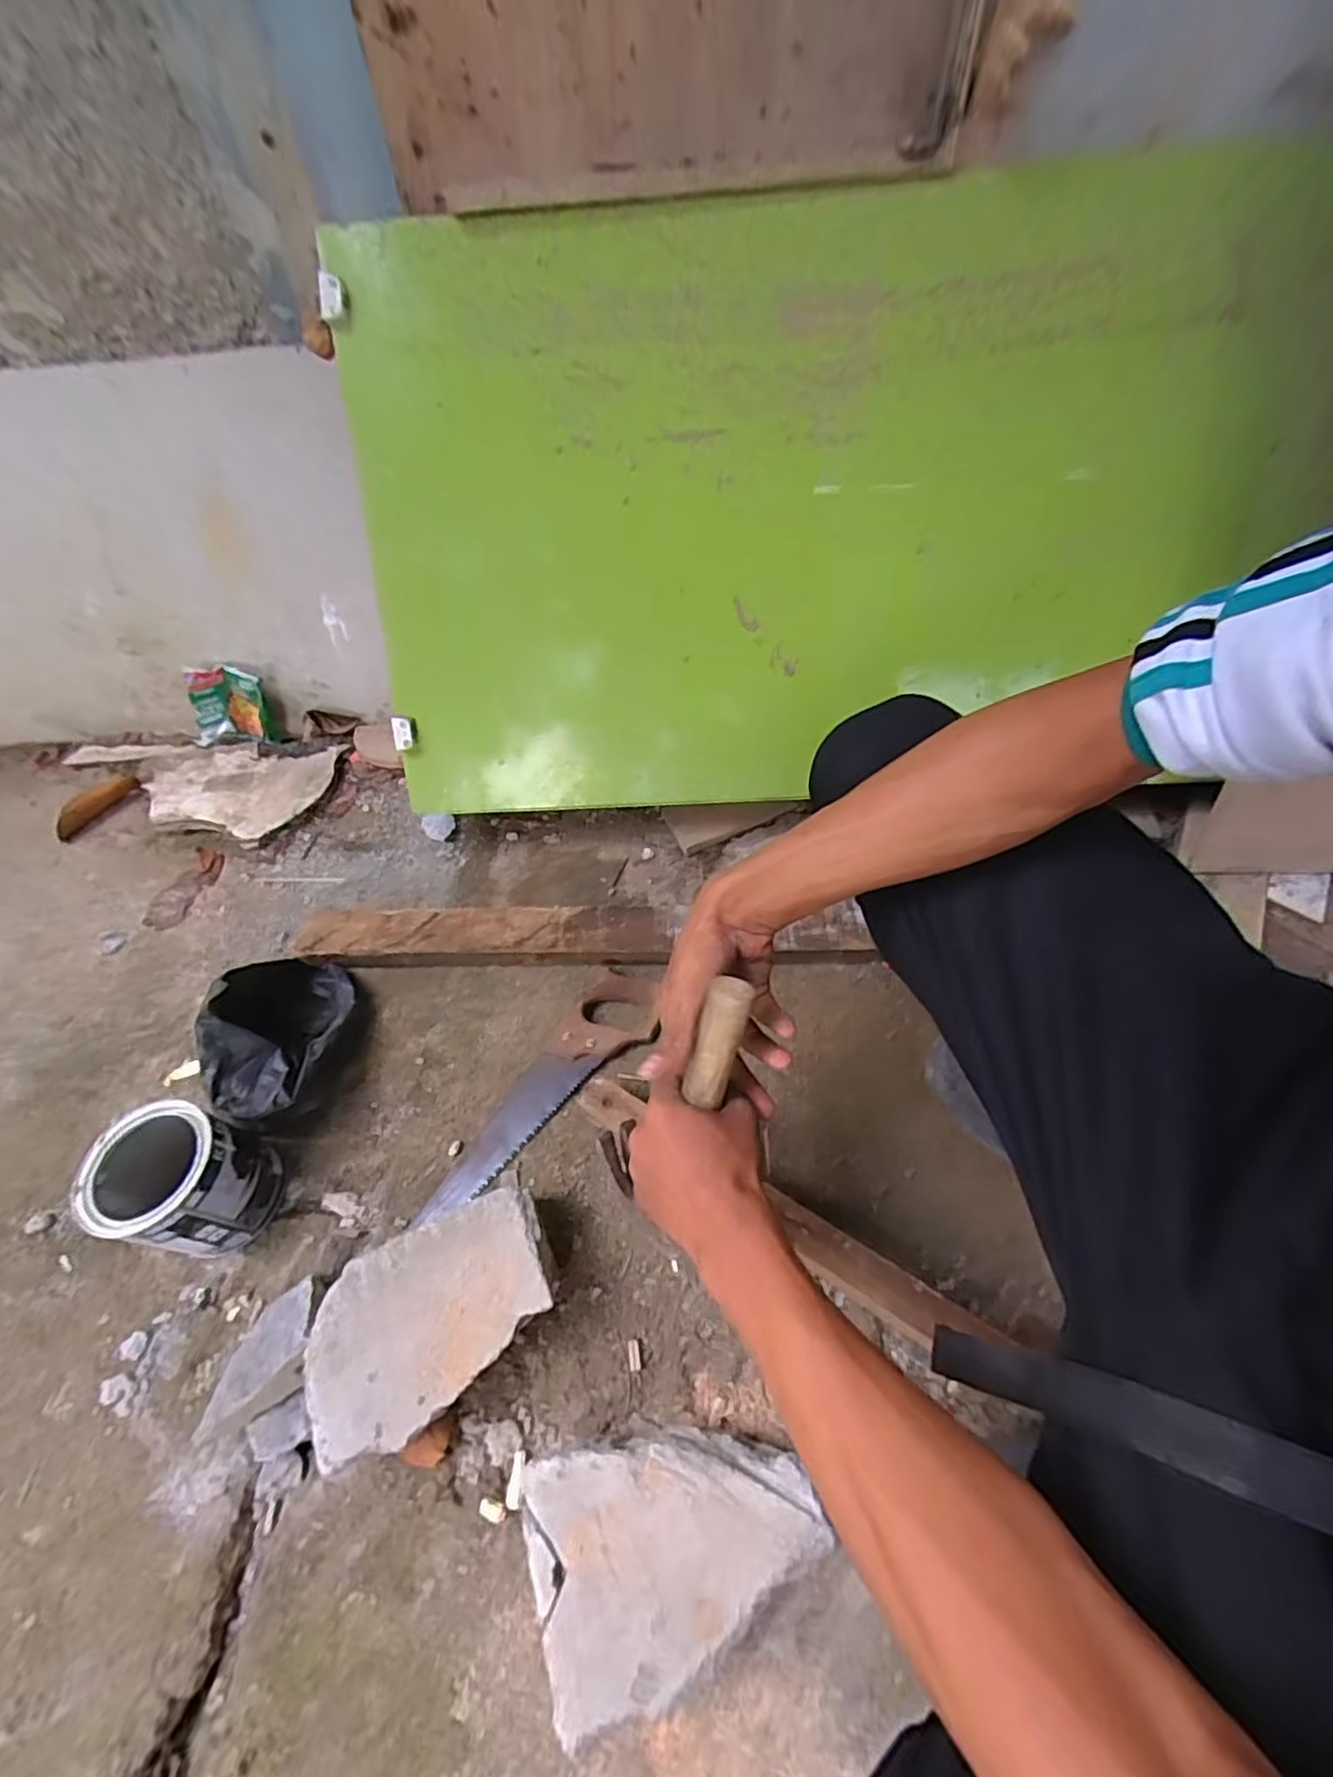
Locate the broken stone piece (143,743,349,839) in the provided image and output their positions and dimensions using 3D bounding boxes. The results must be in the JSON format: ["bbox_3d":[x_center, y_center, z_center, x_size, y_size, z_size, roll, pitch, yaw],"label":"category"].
[{"bbox_3d":[-0.638,-0.150,0.984,0.279,0.024,0.173,3,57,7],"label":"broken stone piece"}]

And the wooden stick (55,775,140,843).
[{"bbox_3d":[-0.853,-0.126,0.980,0.030,0.026,0.127,27,62,21],"label":"wooden stick"}]

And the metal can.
[{"bbox_3d":[-0.444,0.275,0.618,0.114,0.128,0.105,-2,56,3],"label":"metal can"}]

